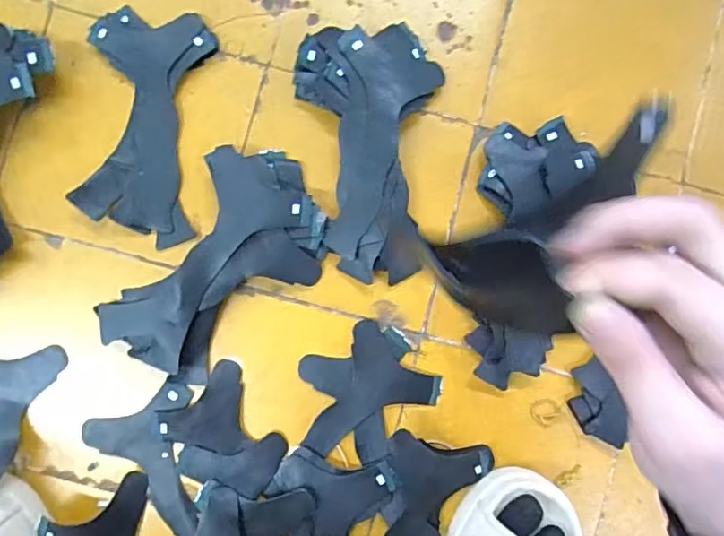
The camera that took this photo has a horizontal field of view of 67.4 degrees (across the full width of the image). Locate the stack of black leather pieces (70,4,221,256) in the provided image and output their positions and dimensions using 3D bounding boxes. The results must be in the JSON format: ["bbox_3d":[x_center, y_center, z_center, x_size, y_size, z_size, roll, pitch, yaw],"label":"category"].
[{"bbox_3d":[-0.196,-0.131,0.485,0.104,0.014,0.201,7,87,-3],"label":"stack of black leather pieces"}]

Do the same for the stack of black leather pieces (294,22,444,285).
[{"bbox_3d":[0.012,-0.102,0.485,0.122,0.028,0.219,-5,88,-4],"label":"stack of black leather pieces"}]

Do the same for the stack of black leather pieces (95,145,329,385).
[{"bbox_3d":[-0.117,-0.001,0.475,0.125,0.028,0.214,35,86,-1],"label":"stack of black leather pieces"}]

